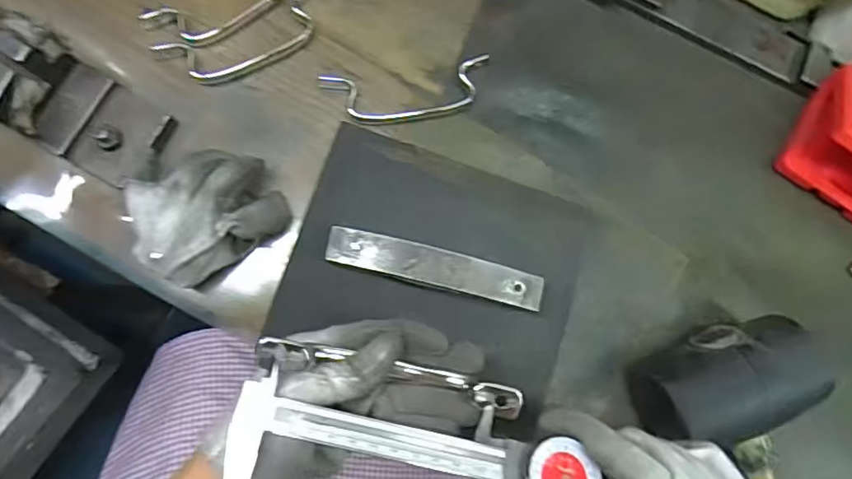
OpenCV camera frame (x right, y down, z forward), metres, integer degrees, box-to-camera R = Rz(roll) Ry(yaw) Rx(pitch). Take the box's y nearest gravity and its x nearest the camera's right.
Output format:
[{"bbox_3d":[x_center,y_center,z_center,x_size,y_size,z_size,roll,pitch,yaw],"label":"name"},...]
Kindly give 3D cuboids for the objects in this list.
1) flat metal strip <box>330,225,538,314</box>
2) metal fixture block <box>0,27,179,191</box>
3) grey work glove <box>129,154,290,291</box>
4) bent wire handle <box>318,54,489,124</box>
[{"bbox_3d":[0.008,0.019,0.376,0.147,0.012,0.024,14,80,-5],"label":"flat metal strip"},{"bbox_3d":[-0.226,-0.084,0.362,0.099,0.075,0.064,31,78,-3],"label":"metal fixture block"},{"bbox_3d":[-0.143,-0.016,0.371,0.092,0.060,0.067,-32,88,-12],"label":"grey work glove"},{"bbox_3d":[-0.012,-0.111,0.425,0.128,0.008,0.040,-11,100,-9],"label":"bent wire handle"}]

